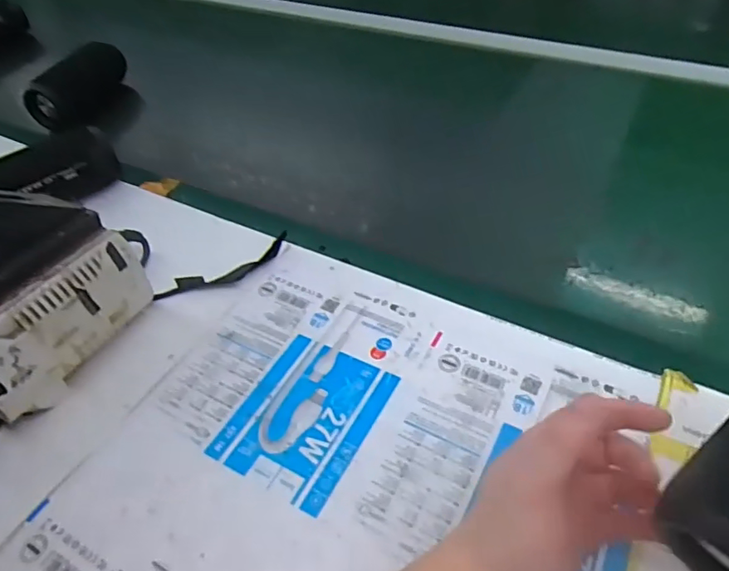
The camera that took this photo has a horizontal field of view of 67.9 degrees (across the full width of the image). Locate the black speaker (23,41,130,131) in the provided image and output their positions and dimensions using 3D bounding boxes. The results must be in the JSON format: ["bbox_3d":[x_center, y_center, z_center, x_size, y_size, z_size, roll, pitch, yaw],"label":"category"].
[{"bbox_3d":[-0.400,-0.284,0.758,0.057,0.079,0.151,4,45,11],"label":"black speaker"}]

